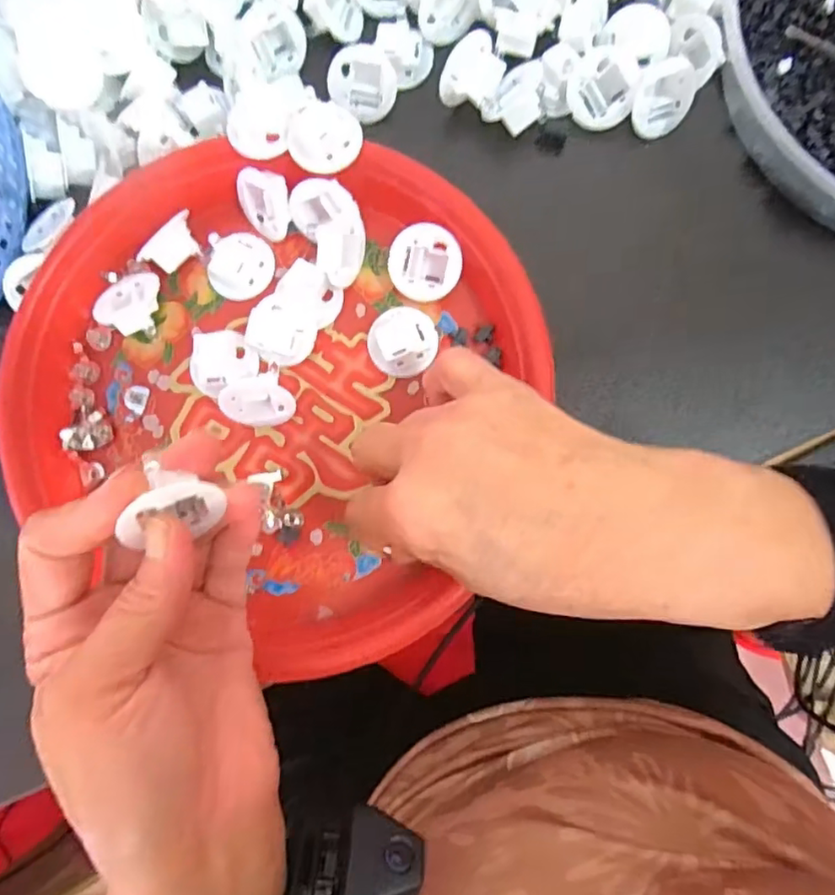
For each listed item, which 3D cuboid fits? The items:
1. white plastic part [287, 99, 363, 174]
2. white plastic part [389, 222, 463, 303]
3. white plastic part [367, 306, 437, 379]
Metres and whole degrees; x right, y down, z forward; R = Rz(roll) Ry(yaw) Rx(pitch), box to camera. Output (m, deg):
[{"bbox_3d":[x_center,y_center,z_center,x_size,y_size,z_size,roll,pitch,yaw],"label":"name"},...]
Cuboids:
[{"bbox_3d":[-0.042,-0.139,0.265,0.033,0.009,0.029,4,104,0],"label":"white plastic part"},{"bbox_3d":[0.004,-0.087,0.276,0.033,0.012,0.033,4,110,9],"label":"white plastic part"},{"bbox_3d":[-0.007,-0.051,0.276,0.031,0.014,0.033,0,84,2],"label":"white plastic part"}]

